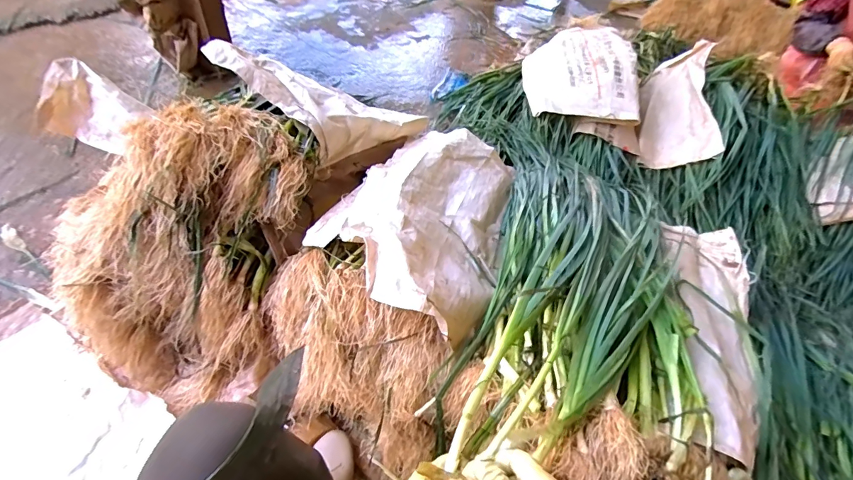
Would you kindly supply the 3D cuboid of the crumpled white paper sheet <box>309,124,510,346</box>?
[{"bbox_3d":[0.026,-0.076,0.766,0.330,0.123,0.515,25,51,14],"label":"crumpled white paper sheet"}]

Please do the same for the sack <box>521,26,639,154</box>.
[{"bbox_3d":[0.506,-0.530,1.267,0.379,0.167,0.468,14,49,5],"label":"sack"}]

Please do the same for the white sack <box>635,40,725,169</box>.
[{"bbox_3d":[0.787,-0.423,1.241,0.206,0.066,0.483,-7,57,40],"label":"white sack"}]

